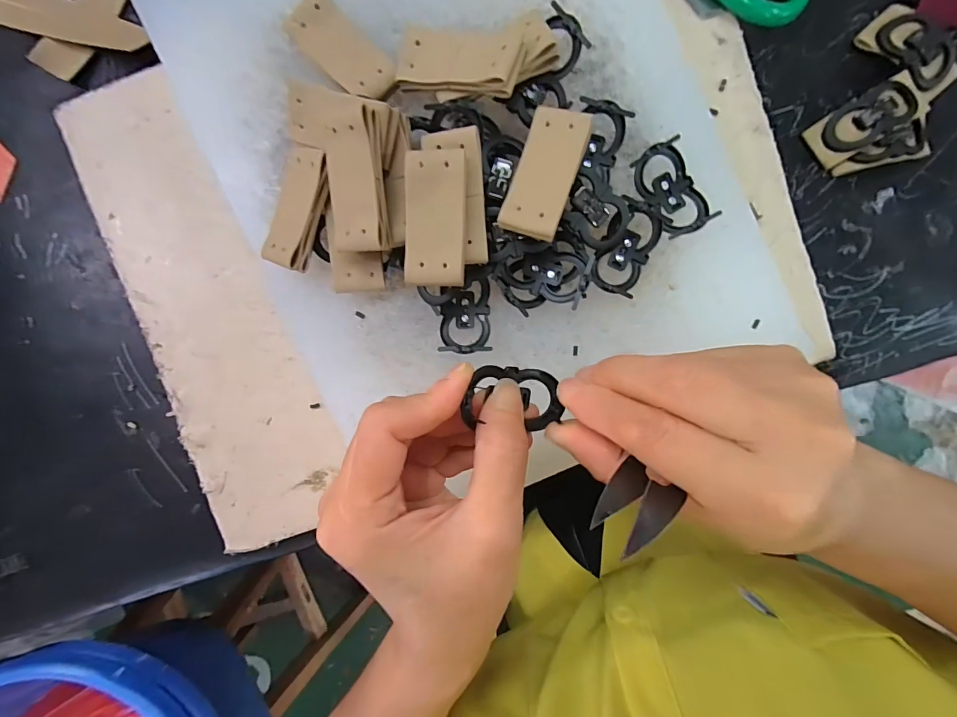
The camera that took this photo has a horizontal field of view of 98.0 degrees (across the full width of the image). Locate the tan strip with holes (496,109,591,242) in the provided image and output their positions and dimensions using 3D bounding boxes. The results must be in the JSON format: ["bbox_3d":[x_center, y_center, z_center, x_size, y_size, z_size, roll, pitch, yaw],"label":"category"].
[{"bbox_3d":[0.032,-0.090,0.199,0.028,0.004,0.065,18,85,10],"label":"tan strip with holes"}]

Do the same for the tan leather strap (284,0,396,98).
[{"bbox_3d":[-0.072,-0.161,0.215,0.027,0.008,0.065,-44,87,4],"label":"tan leather strap"}]

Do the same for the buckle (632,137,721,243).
[{"bbox_3d":[0.101,-0.088,0.217,0.026,0.010,0.047,-27,94,3],"label":"buckle"}]

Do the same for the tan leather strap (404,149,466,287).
[{"bbox_3d":[-0.020,-0.065,0.193,0.028,0.004,0.060,1,95,1],"label":"tan leather strap"}]

